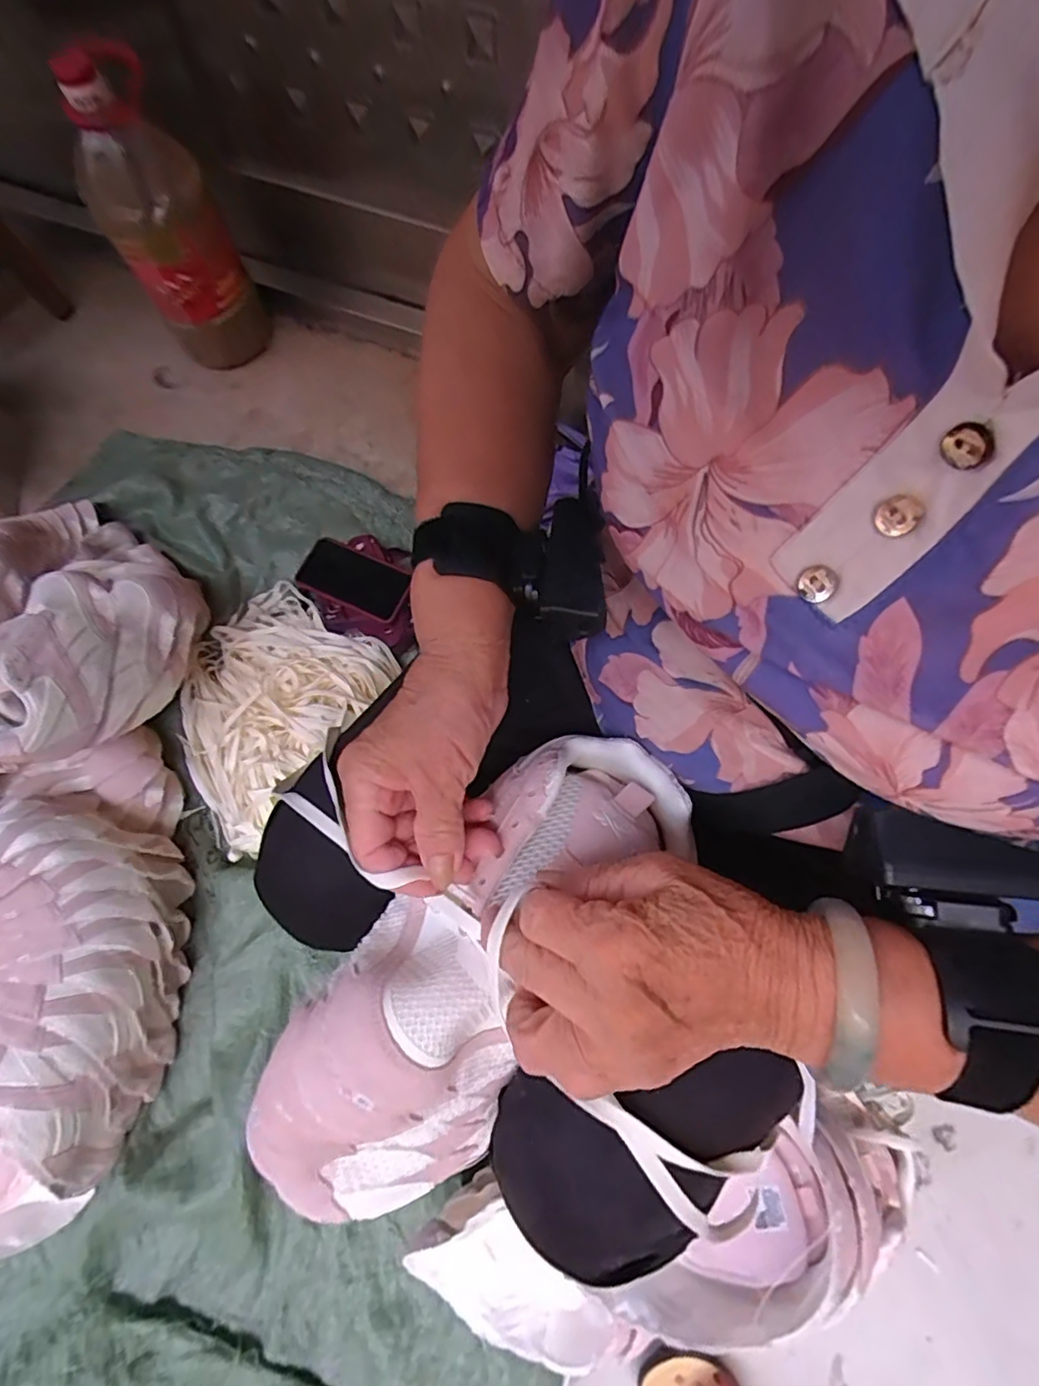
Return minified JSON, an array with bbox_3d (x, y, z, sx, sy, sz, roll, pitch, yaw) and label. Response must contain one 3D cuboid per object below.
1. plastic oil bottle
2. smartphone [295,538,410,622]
[{"bbox_3d":[-0.505,-0.675,0.835,0.164,0.365,0.164,-33,75,-11],"label":"plastic oil bottle"},{"bbox_3d":[-0.236,-0.163,0.821,0.164,0.016,0.085,23,66,8],"label":"smartphone"}]

